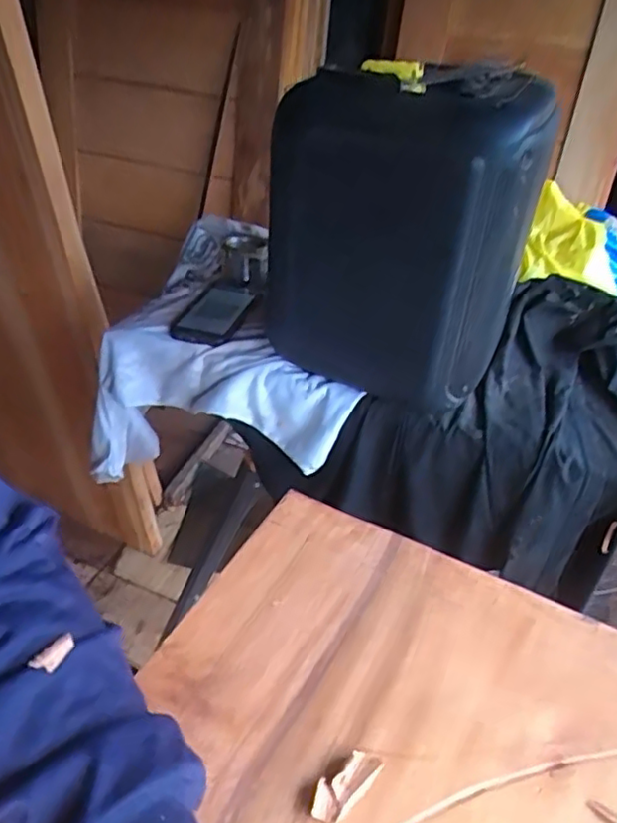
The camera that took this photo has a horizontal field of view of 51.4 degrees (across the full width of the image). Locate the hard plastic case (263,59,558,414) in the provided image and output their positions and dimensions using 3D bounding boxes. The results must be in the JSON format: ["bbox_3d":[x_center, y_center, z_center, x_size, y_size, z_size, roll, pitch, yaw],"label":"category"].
[{"bbox_3d":[0.102,-0.181,0.709,0.246,0.343,0.147,25,40,27],"label":"hard plastic case"}]

